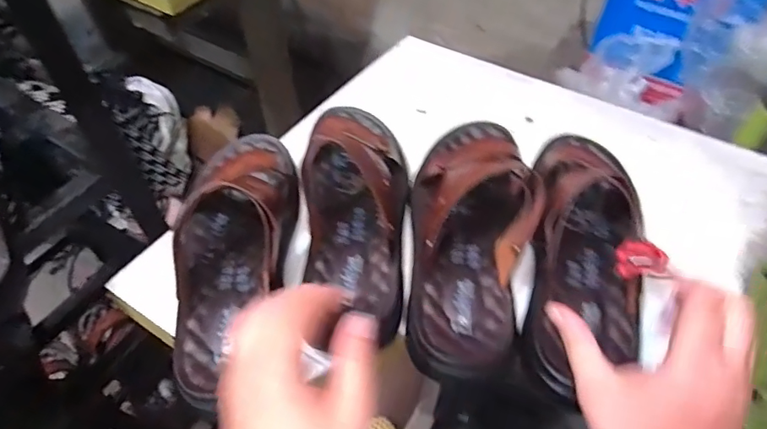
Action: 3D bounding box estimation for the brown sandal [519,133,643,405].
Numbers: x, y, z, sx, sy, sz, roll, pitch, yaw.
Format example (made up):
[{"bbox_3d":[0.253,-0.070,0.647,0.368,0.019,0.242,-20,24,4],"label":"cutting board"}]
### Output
[{"bbox_3d":[0.181,0.001,0.437,0.082,0.100,0.272,11,52,7],"label":"brown sandal"}]

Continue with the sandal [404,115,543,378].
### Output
[{"bbox_3d":[0.079,0.007,0.446,0.113,0.088,0.263,9,52,6],"label":"sandal"}]

